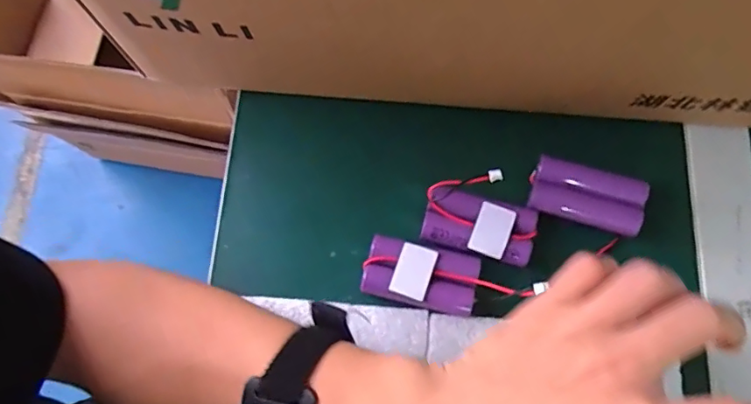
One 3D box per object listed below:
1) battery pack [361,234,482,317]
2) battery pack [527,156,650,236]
[{"bbox_3d":[0.027,0.044,0.317,0.066,0.015,0.036,12,76,3],"label":"battery pack"},{"bbox_3d":[0.129,-0.002,0.329,0.066,0.022,0.034,18,76,5],"label":"battery pack"}]

